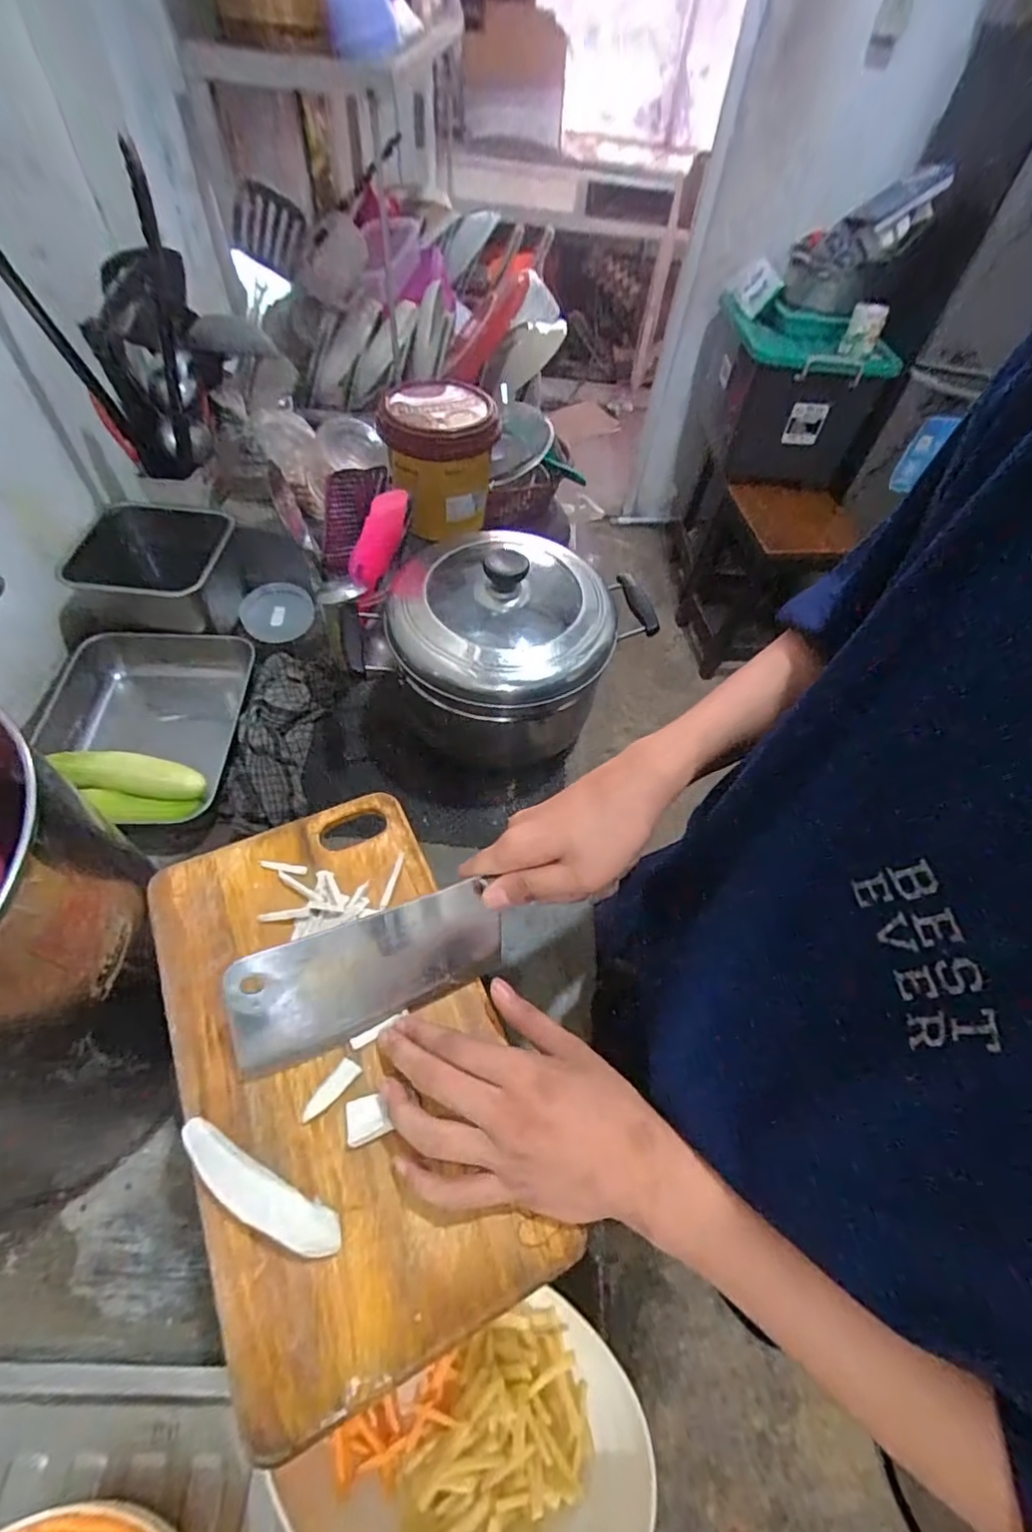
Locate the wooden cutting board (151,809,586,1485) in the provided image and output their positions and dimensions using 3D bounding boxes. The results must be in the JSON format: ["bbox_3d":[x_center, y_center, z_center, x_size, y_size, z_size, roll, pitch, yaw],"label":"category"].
[{"bbox_3d":[-0.109,0.163,0.352,0.183,0.019,0.311,-17,59,-16],"label":"wooden cutting board"}]

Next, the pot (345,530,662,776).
[{"bbox_3d":[-0.017,-0.135,0.618,0.231,0.199,0.253,28,57,14],"label":"pot"}]

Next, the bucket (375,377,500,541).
[{"bbox_3d":[-0.087,-0.348,0.666,0.124,0.123,0.114,-6,56,-10],"label":"bucket"}]

